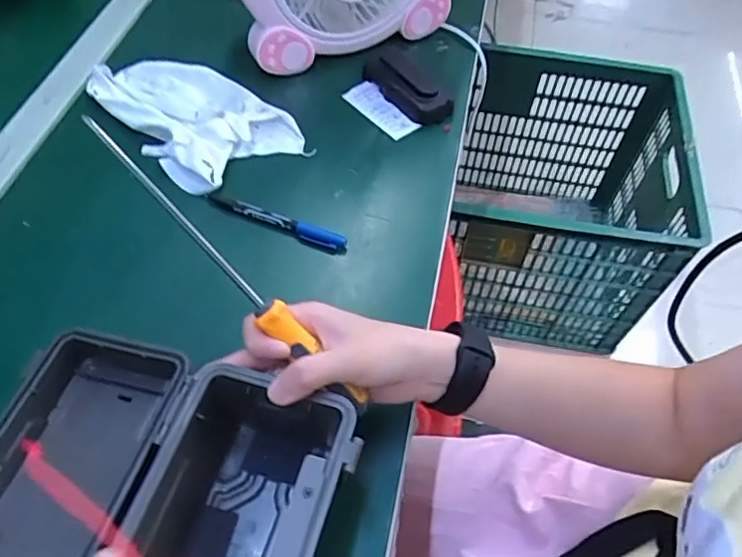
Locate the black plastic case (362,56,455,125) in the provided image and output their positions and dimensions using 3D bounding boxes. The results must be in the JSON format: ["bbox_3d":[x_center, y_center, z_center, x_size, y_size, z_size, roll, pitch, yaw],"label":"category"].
[{"bbox_3d":[0.031,-0.199,0.610,0.111,0.029,0.036,34,62,19],"label":"black plastic case"}]

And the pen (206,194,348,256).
[{"bbox_3d":[-0.085,-0.051,0.520,0.136,0.011,0.013,18,58,10],"label":"pen"}]

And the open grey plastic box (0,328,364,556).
[{"bbox_3d":[-0.127,0.139,0.342,0.216,0.083,0.170,13,57,7],"label":"open grey plastic box"}]

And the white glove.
[{"bbox_3d":[-0.183,-0.172,0.583,0.219,0.025,0.124,39,63,22],"label":"white glove"}]

